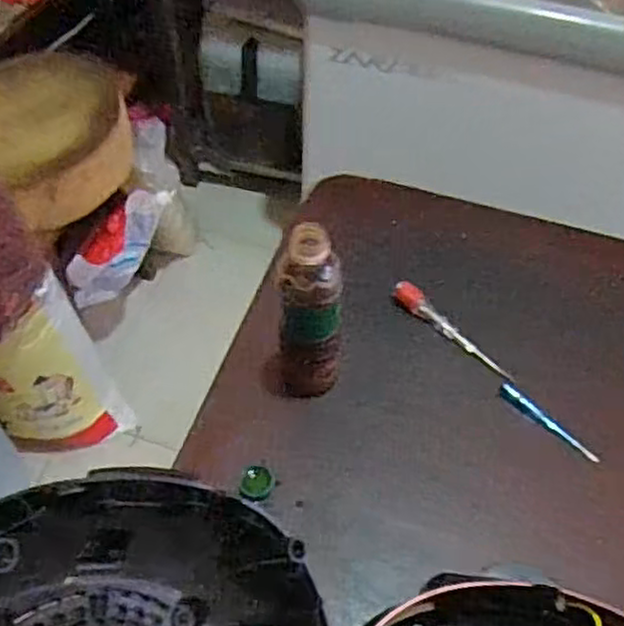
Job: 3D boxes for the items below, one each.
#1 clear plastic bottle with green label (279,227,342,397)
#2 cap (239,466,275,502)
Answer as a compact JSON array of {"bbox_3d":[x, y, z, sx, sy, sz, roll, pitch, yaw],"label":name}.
[{"bbox_3d":[-0.001,0.009,0.674,0.060,0.199,0.054,-5,55,-5],"label":"clear plastic bottle with green label"},{"bbox_3d":[-0.052,0.160,0.684,0.031,0.016,0.032,1,54,-1],"label":"cap"}]

